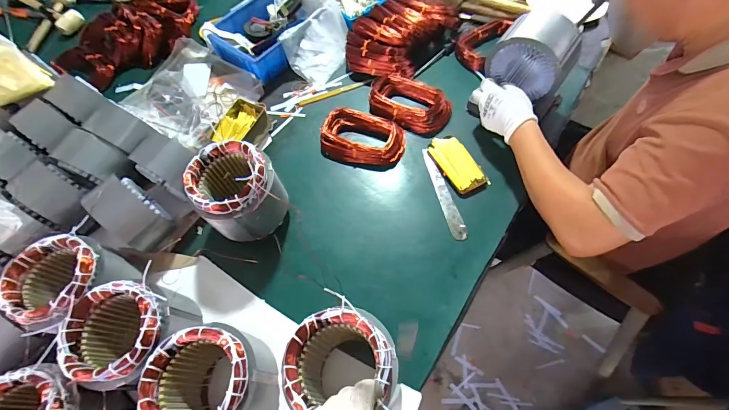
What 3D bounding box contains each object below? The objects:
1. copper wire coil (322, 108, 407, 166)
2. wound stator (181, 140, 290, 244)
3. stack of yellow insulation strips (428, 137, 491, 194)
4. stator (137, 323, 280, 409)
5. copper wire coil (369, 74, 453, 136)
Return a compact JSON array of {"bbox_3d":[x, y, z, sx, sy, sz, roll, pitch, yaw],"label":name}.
[{"bbox_3d":[-0.003,-0.155,0.814,0.193,0.044,0.138,5,63,6],"label":"copper wire coil"},{"bbox_3d":[-0.237,-0.016,0.679,0.138,0.173,0.136,-1,62,2],"label":"wound stator"},{"bbox_3d":[0.201,-0.091,0.769,0.073,0.025,0.138,-24,64,-10],"label":"stack of yellow insulation strips"},{"bbox_3d":[-0.217,0.271,0.525,0.138,0.165,0.149,-1,62,2],"label":"stator"},{"bbox_3d":[0.106,-0.243,0.852,0.201,0.034,0.131,35,69,19],"label":"copper wire coil"}]

